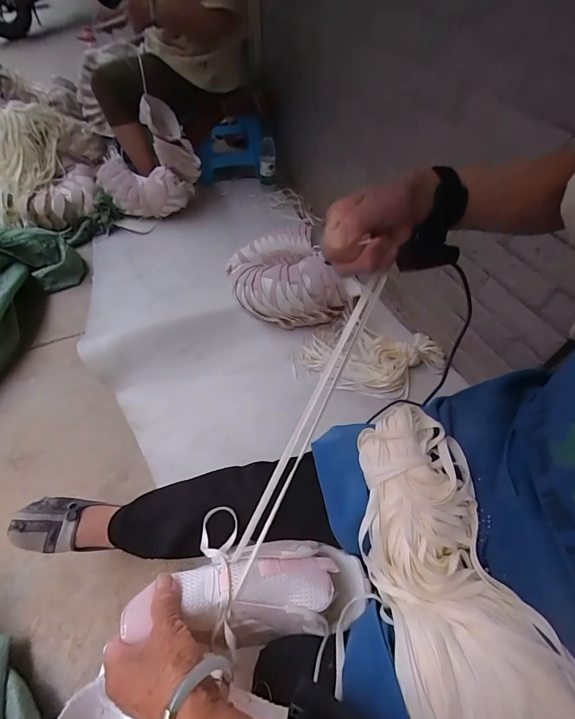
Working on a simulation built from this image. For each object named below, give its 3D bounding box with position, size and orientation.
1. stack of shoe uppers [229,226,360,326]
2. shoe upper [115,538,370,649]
[{"bbox_3d":[-0.017,-0.222,1.005,0.270,0.175,0.310,-20,56,-16],"label":"stack of shoe uppers"},{"bbox_3d":[-0.031,0.233,0.354,0.238,0.054,0.082,5,52,-16],"label":"shoe upper"}]

